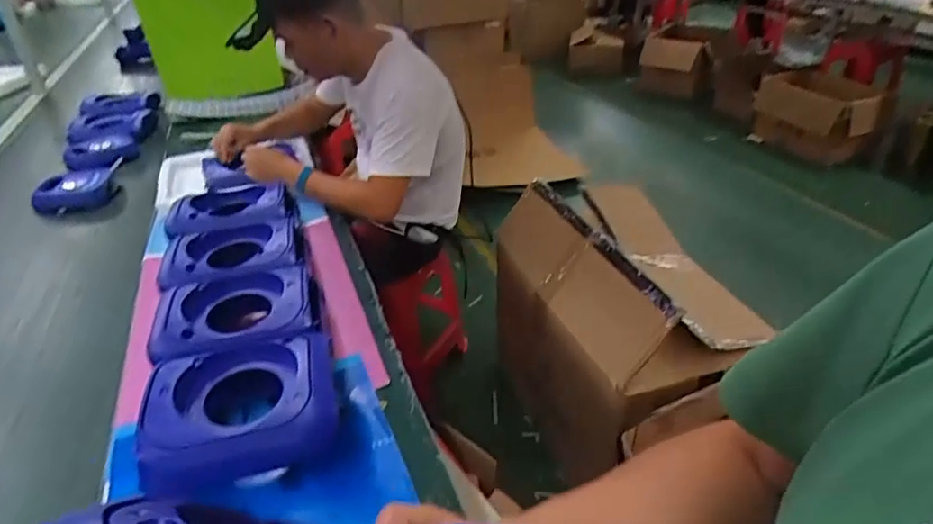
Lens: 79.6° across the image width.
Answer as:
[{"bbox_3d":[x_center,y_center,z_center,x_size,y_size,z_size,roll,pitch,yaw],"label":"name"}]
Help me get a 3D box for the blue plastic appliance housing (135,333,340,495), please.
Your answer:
[{"bbox_3d":[-0.280,0.181,0.709,0.228,0.088,0.152,-11,34,-13],"label":"blue plastic appliance housing"}]

